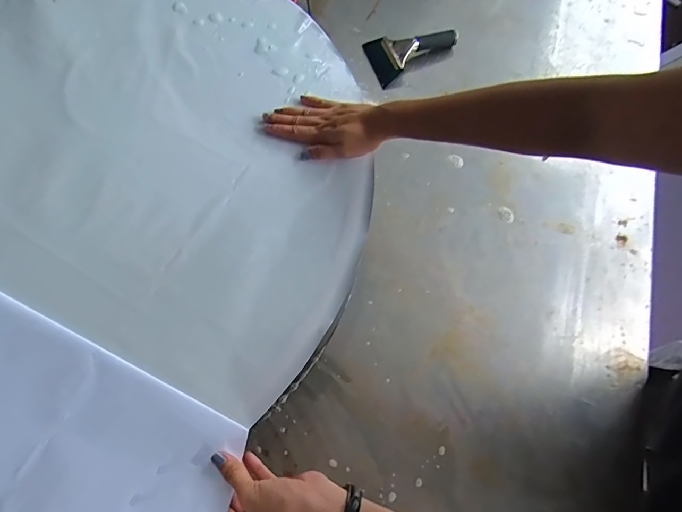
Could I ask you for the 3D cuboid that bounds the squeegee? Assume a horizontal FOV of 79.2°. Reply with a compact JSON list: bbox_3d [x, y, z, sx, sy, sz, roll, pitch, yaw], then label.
[{"bbox_3d":[0.144,-0.394,0.808,0.178,0.042,0.111,-15,68,11],"label":"squeegee"}]

